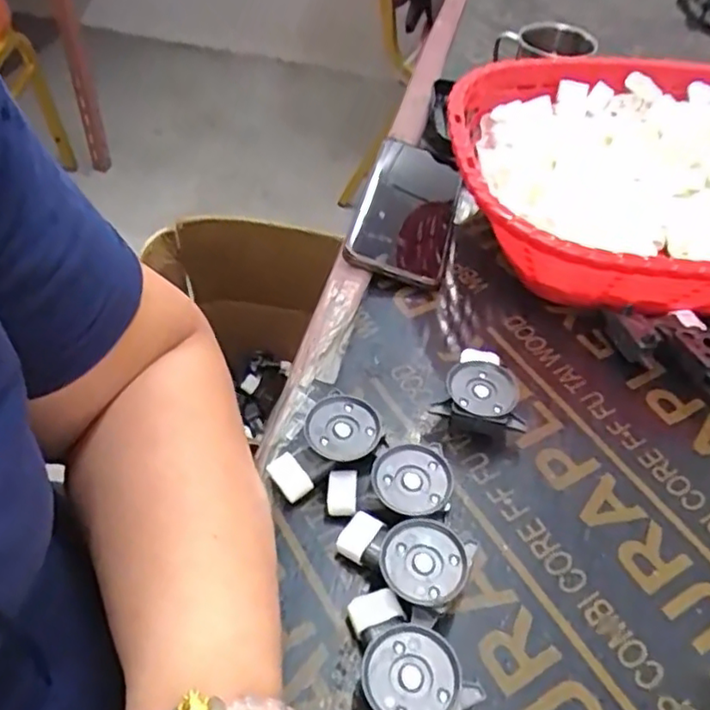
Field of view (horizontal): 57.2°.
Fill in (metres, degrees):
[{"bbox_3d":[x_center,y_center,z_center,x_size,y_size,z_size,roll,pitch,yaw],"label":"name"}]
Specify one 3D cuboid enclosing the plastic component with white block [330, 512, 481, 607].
[{"bbox_3d":[0.024,0.107,0.334,0.068,0.029,0.042,15,48,9],"label":"plastic component with white block"}]

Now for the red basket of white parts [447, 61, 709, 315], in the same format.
[{"bbox_3d":[0.250,-0.123,0.520,0.357,0.099,0.276,-2,48,-7],"label":"red basket of white parts"}]

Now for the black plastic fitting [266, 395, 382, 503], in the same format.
[{"bbox_3d":[-0.019,0.052,0.376,0.063,0.027,0.041,-21,53,-23],"label":"black plastic fitting"}]

